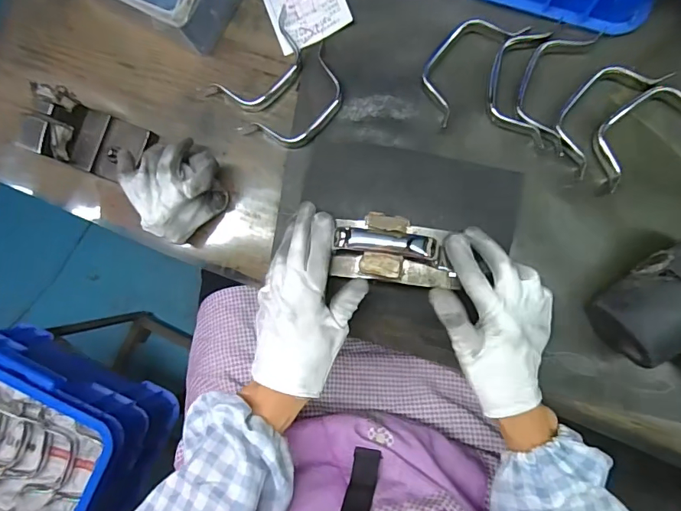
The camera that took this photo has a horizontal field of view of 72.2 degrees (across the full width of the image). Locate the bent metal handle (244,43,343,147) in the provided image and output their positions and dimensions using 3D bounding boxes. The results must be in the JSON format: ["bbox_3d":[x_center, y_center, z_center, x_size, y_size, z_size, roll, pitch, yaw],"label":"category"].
[{"bbox_3d":[-0.039,-0.146,0.461,0.117,0.013,0.062,-45,82,0],"label":"bent metal handle"}]

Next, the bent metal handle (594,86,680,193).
[{"bbox_3d":[0.278,-0.116,0.424,0.116,0.012,0.058,-37,82,1],"label":"bent metal handle"}]

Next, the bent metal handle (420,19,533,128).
[{"bbox_3d":[0.120,-0.187,0.451,0.054,0.019,0.119,40,90,8],"label":"bent metal handle"}]

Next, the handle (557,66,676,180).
[{"bbox_3d":[0.243,-0.134,0.433,0.055,0.016,0.120,40,90,8],"label":"handle"}]

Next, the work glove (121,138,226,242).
[{"bbox_3d":[-0.158,-0.068,0.454,0.081,0.061,0.087,-1,84,6],"label":"work glove"}]

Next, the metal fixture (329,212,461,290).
[{"bbox_3d":[0.041,-0.004,0.376,0.107,0.062,0.049,7,85,7],"label":"metal fixture"}]

